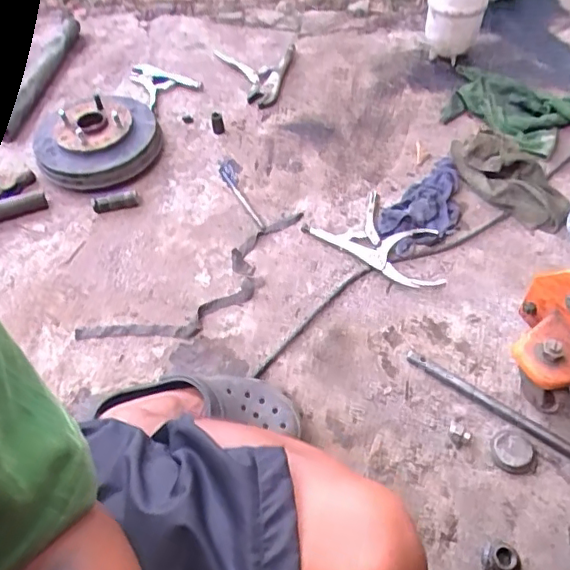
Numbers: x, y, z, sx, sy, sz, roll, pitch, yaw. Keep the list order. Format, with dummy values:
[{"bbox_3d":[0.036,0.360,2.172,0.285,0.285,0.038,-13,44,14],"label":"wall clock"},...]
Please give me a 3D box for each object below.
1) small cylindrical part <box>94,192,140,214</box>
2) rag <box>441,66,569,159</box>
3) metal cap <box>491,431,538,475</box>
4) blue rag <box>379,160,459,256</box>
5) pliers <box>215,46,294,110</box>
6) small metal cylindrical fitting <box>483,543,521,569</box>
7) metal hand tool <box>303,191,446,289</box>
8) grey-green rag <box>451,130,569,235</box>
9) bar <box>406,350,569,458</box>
[{"bbox_3d":[-0.294,-0.141,0.997,0.077,0.021,0.027,-12,54,-5],"label":"small cylindrical part"},{"bbox_3d":[0.449,-0.323,1.063,0.318,0.069,0.215,24,58,20],"label":"rag"},{"bbox_3d":[0.282,0.206,0.700,0.054,0.013,0.047,20,57,18],"label":"metal cap"},{"bbox_3d":[0.242,-0.132,0.951,0.105,0.032,0.226,35,63,26],"label":"blue rag"},{"bbox_3d":[-0.063,-0.441,1.202,0.166,0.023,0.205,-3,53,1],"label":"pliers"},{"bbox_3d":[0.243,0.304,0.629,0.039,0.029,0.039,-2,53,2],"label":"small metal cylindrical fitting"},{"bbox_3d":[0.162,-0.080,0.920,0.238,0.030,0.128,30,67,26],"label":"metal hand tool"},{"bbox_3d":[0.378,-0.182,0.968,0.110,0.062,0.236,-37,60,-22],"label":"grey-green rag"},{"bbox_3d":[0.316,0.181,0.724,0.356,0.020,0.025,32,62,24],"label":"bar"}]

